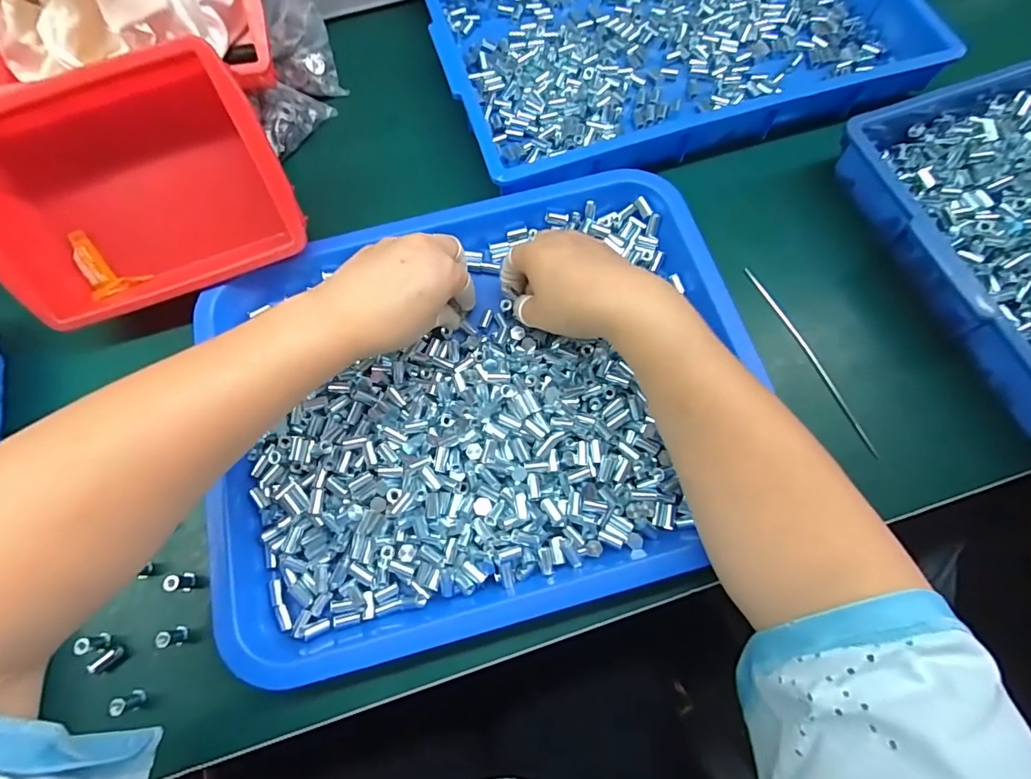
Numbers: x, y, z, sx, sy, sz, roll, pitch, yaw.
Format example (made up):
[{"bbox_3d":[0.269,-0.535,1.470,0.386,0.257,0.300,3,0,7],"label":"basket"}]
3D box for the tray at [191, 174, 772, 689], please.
[{"bbox_3d":[-0.020,0.009,0.349,0.379,0.037,0.297,-14,72,-5],"label":"tray"}]

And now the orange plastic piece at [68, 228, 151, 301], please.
[{"bbox_3d":[-0.325,-0.092,0.383,0.040,0.038,0.036,26,74,10],"label":"orange plastic piece"}]

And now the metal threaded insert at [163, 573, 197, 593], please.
[{"bbox_3d":[-0.225,0.129,0.328,0.009,0.022,0.011,15,72,5],"label":"metal threaded insert"}]

